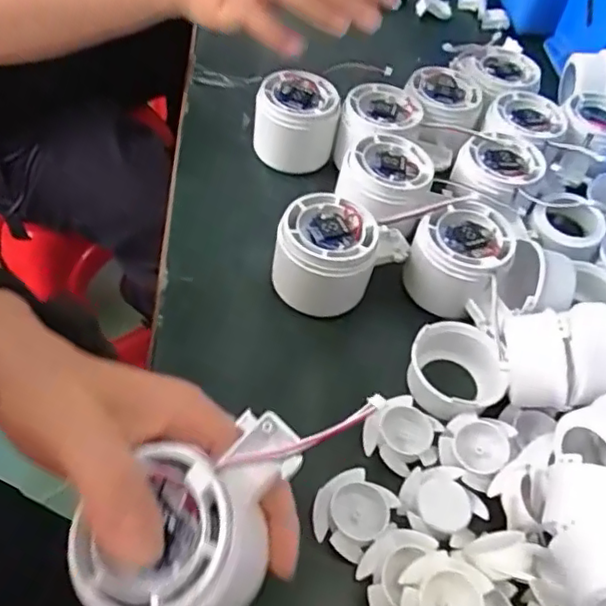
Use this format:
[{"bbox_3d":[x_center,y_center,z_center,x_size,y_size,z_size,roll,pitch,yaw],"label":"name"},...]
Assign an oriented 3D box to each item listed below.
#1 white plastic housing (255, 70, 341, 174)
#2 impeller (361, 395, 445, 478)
[{"bbox_3d":[-0.006,-0.131,0.442,0.059,0.051,0.052,4,52,-4],"label":"white plastic housing"},{"bbox_3d":[0.053,0.070,0.321,0.037,0.016,0.036,3,52,-4],"label":"impeller"}]

